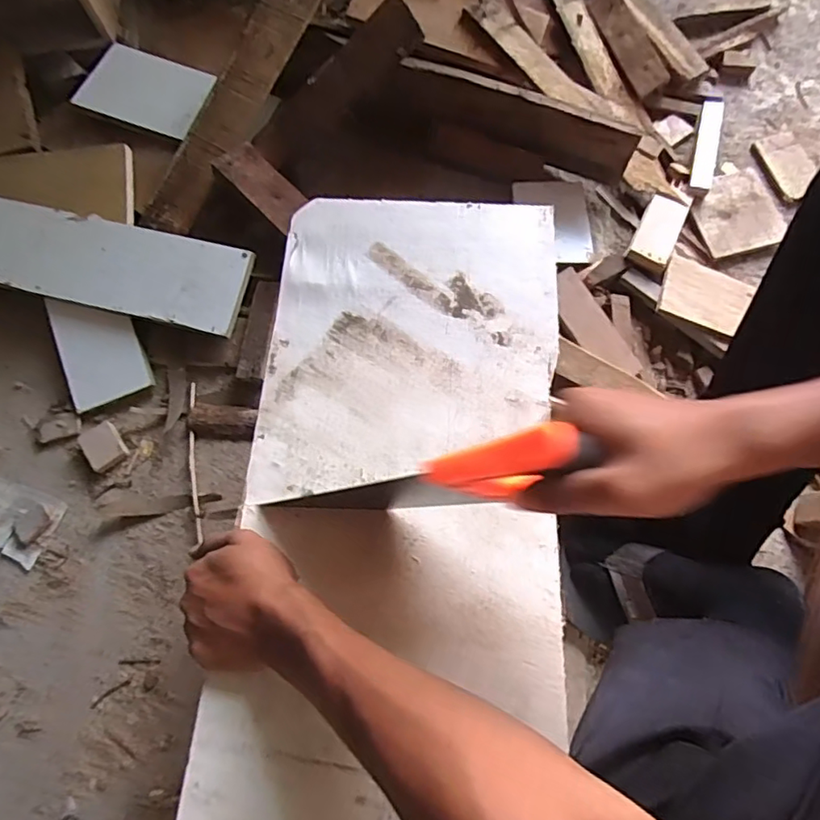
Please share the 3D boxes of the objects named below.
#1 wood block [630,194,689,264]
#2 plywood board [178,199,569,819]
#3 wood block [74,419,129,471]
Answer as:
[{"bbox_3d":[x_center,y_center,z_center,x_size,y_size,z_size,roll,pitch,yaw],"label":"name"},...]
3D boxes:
[{"bbox_3d":[0.354,-0.258,0.793,0.055,0.013,0.132,29,62,8],"label":"wood block"},{"bbox_3d":[-0.008,0.056,0.478,0.261,0.015,0.548,3,70,4],"label":"plywood board"},{"bbox_3d":[-0.392,0.046,0.716,0.047,0.010,0.058,-36,76,-11],"label":"wood block"}]

